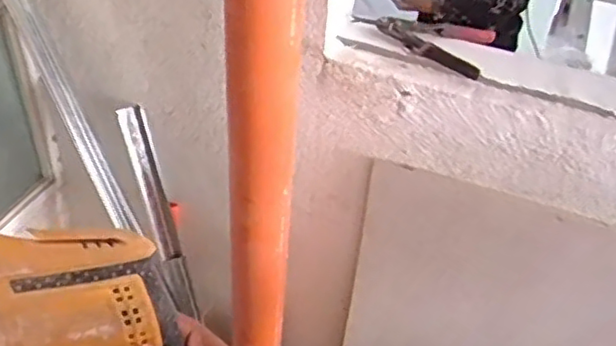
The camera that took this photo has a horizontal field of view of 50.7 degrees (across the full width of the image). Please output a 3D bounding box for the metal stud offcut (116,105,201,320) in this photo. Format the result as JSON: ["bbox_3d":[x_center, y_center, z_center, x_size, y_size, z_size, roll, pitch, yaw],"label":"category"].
[{"bbox_3d":[-0.310,0.091,1.374,0.052,0.492,0.044,-25,27,-30],"label":"metal stud offcut"}]

